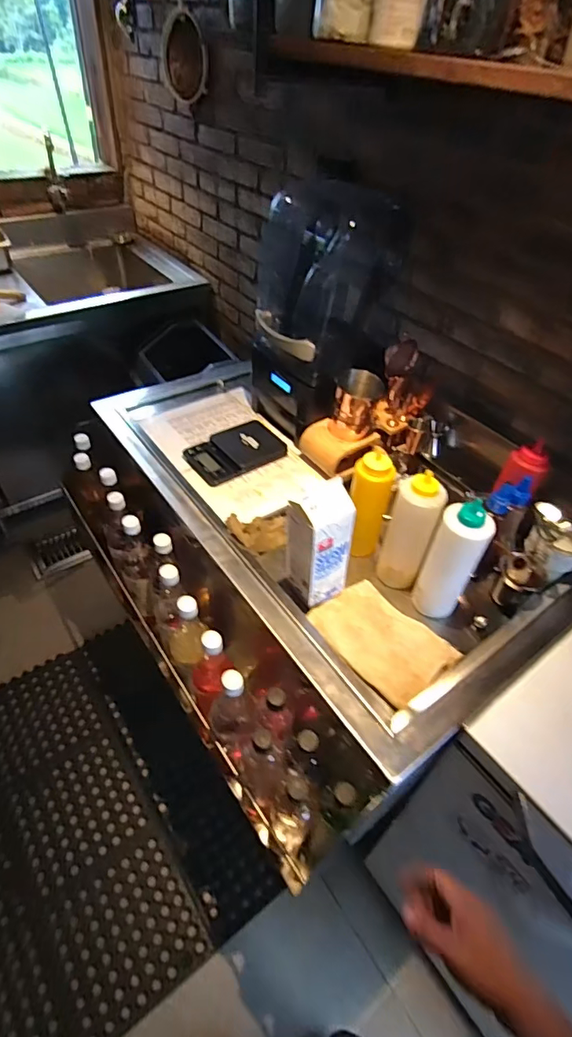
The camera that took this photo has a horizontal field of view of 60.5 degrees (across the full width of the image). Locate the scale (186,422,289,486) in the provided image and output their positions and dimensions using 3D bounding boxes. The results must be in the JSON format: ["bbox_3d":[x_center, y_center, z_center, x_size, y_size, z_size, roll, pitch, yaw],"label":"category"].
[{"bbox_3d":[-0.104,-0.144,1.030,0.196,0.030,0.125,-26,52,-27],"label":"scale"}]

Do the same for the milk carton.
[{"bbox_3d":[0.048,0.036,0.760,0.083,0.199,0.086,-19,50,-22],"label":"milk carton"}]

